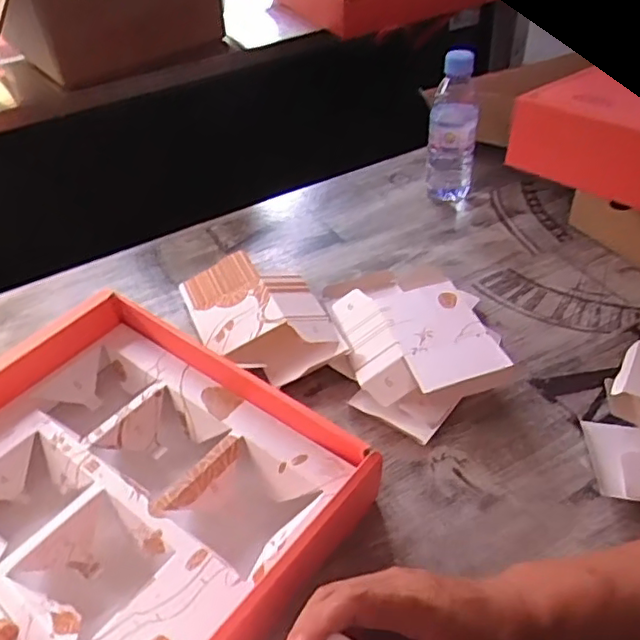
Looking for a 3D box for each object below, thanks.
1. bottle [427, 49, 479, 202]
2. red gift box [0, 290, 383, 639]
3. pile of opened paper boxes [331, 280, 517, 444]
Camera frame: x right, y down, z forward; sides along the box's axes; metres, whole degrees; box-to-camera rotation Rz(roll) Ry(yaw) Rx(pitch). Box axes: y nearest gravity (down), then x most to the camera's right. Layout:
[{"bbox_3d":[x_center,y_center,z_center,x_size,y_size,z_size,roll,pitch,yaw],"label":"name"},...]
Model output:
[{"bbox_3d":[0.168,-0.239,0.785,0.061,0.178,0.064,7,45,11],"label":"bottle"},{"bbox_3d":[-0.198,0.159,0.471,0.348,0.053,0.377,29,52,29],"label":"red gift box"},{"bbox_3d":[0.100,0.029,0.602,0.150,0.046,0.170,-6,44,-3],"label":"pile of opened paper boxes"}]

